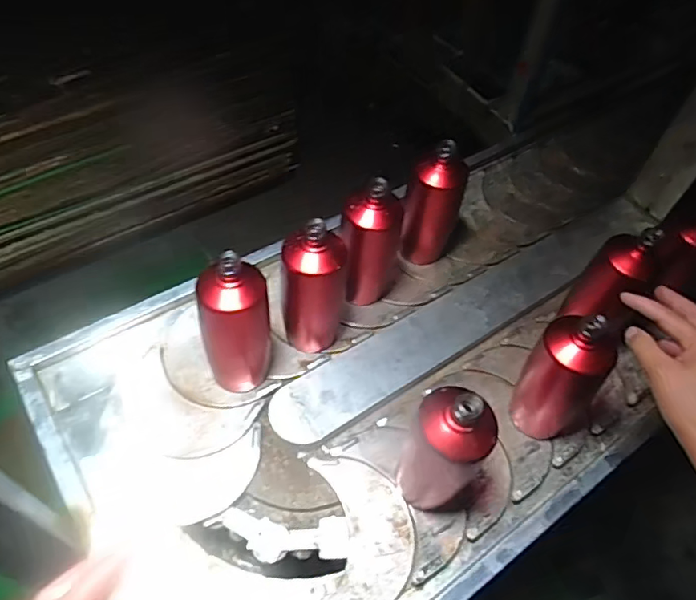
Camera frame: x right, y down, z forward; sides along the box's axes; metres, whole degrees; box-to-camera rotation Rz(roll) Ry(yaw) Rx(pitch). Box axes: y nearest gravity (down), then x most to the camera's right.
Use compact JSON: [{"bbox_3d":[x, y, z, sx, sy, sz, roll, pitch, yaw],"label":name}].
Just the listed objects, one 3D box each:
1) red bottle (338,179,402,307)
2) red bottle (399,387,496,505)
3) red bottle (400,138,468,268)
[{"bbox_3d":[0.029,-0.076,0.743,0.079,0.200,0.077,12,55,4],"label":"red bottle"},{"bbox_3d":[0.100,0.162,0.576,0.074,0.193,0.070,2,55,-3],"label":"red bottle"},{"bbox_3d":[0.126,-0.135,0.797,0.077,0.198,0.061,16,55,6],"label":"red bottle"}]

